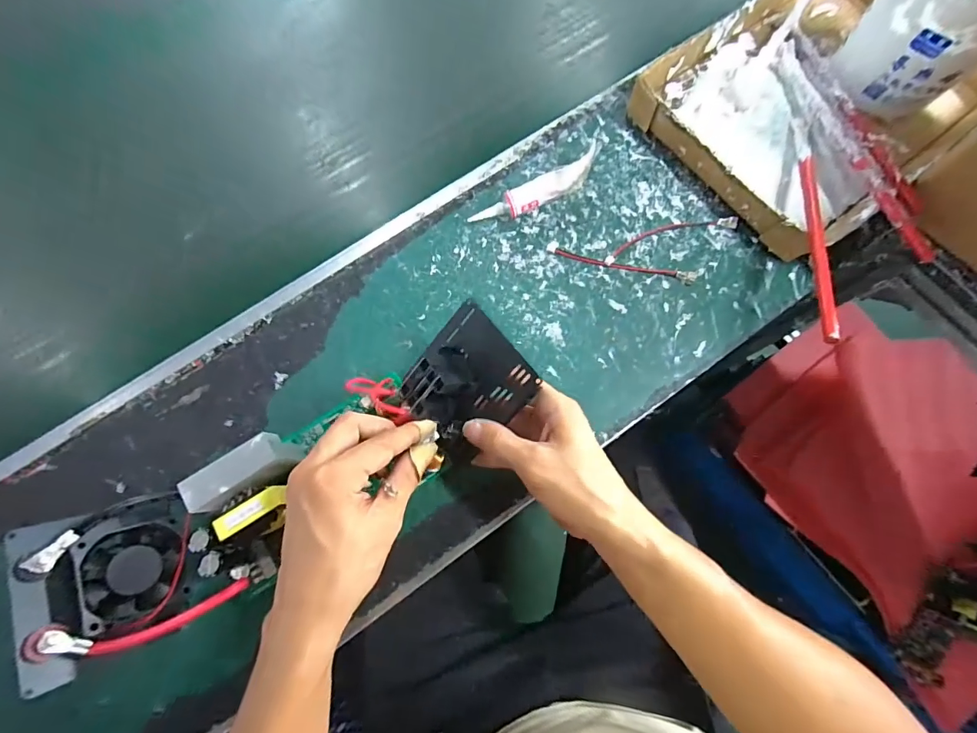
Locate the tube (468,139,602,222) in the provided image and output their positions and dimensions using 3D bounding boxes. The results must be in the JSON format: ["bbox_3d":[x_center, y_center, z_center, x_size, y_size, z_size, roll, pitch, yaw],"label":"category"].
[{"bbox_3d":[0.048,-0.161,0.400,0.130,0.035,0.024,-29,76,-6],"label":"tube"}]

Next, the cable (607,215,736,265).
[{"bbox_3d":[0.168,-0.123,0.402,0.129,0.006,0.024,-17,75,-3],"label":"cable"}]

